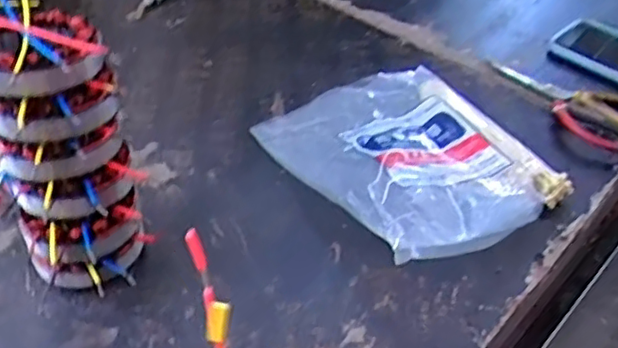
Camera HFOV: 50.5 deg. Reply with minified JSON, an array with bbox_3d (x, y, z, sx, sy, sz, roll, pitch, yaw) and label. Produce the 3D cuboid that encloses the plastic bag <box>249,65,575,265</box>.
[{"bbox_3d":[0.091,-0.025,0.607,0.201,0.065,0.245,-23,49,-22],"label":"plastic bag"}]

